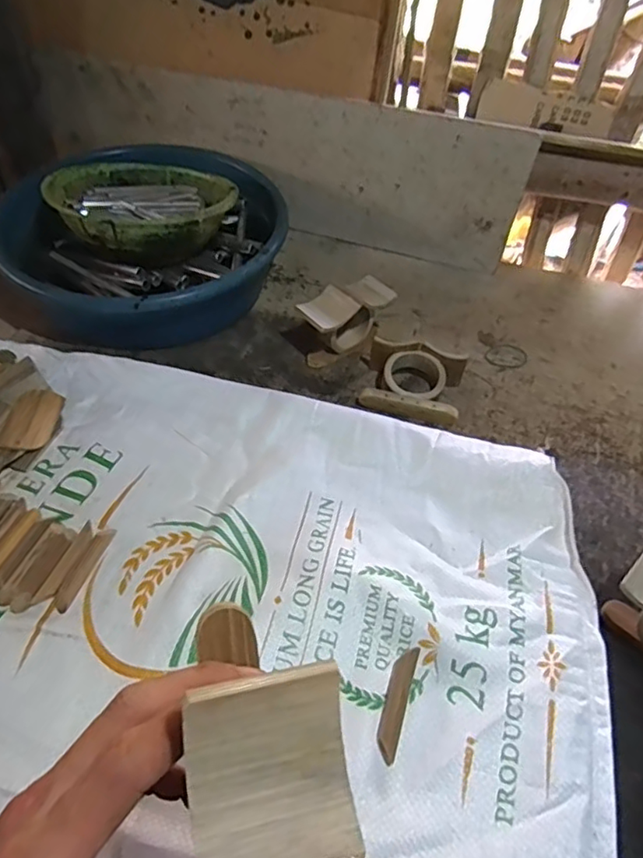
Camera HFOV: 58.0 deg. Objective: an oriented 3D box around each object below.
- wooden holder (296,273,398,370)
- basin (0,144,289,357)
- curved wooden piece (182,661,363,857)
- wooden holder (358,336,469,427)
[{"bbox_3d":[0.032,-0.126,0.672,0.118,0.074,0.052,-28,54,-27],"label":"wooden holder"},{"bbox_3d":[-0.208,-0.236,0.725,0.318,0.119,0.312,2,47,-2],"label":"basin"},{"bbox_3d":[-0.014,0.137,0.177,0.048,0.021,0.117,-2,83,-5],"label":"curved wooden piece"},{"bbox_3d":[0.099,-0.052,0.628,0.108,0.045,0.077,11,47,7],"label":"wooden holder"}]

